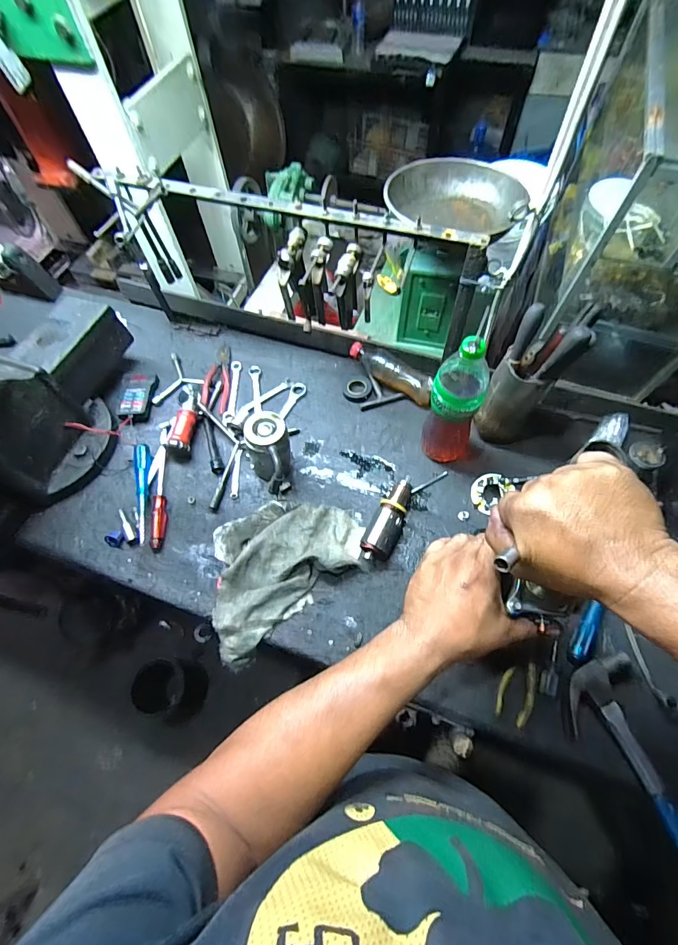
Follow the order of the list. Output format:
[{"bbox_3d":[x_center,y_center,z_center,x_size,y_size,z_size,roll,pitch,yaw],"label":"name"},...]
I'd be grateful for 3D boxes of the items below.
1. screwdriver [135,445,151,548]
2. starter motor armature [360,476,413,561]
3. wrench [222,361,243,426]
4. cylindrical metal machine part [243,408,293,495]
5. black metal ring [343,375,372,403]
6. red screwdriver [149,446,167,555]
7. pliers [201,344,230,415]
[{"bbox_3d":[-0.357,0.035,0.737,0.027,0.028,0.194,-14,64,-5],"label":"screwdriver"},{"bbox_3d":[0.087,0.078,0.681,0.054,0.047,0.159,24,67,13],"label":"starter motor armature"},{"bbox_3d":[-0.224,-0.172,0.843,0.023,0.015,0.176,-2,63,1],"label":"wrench"},{"bbox_3d":[-0.115,-0.026,0.705,0.074,0.120,0.130,-20,65,-8],"label":"cylindrical metal machine part"},{"bbox_3d":[0.038,-0.173,0.825,0.057,0.020,0.060,-1,63,1],"label":"black metal ring"},{"bbox_3d":[-0.326,0.046,0.734,0.022,0.020,0.196,-5,63,-1],"label":"red screwdriver"},{"bbox_3d":[-0.261,-0.205,0.855,0.049,0.025,0.196,-5,63,-1],"label":"pliers"}]

